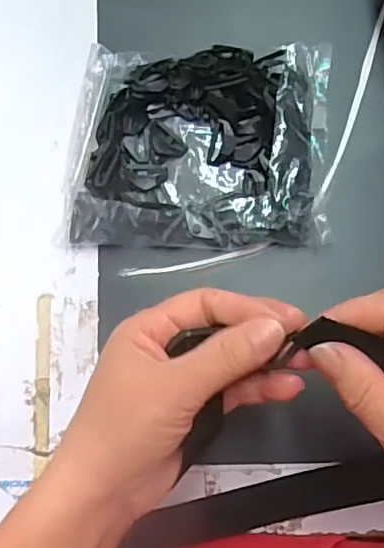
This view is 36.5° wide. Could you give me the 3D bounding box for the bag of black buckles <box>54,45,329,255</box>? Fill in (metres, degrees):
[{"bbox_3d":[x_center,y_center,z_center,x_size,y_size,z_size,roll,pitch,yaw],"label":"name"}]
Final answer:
[{"bbox_3d":[0.004,-0.087,0.392,0.171,0.028,0.133,0,82,5],"label":"bag of black buckles"}]

